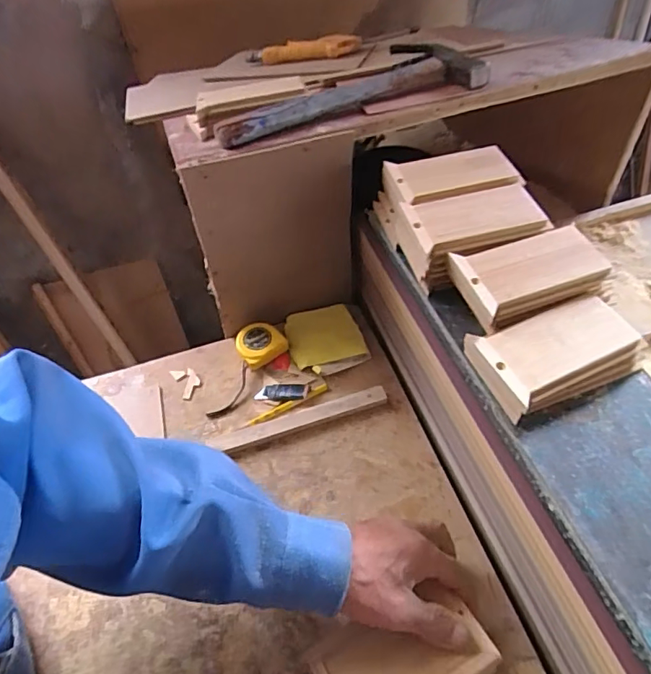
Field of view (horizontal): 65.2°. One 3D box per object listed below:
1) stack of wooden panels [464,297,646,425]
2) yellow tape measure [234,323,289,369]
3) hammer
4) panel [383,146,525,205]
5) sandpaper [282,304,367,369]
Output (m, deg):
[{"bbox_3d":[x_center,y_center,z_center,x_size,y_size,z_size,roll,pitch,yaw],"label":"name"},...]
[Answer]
[{"bbox_3d":[0.182,0.011,0.404,0.119,0.024,0.067,-21,53,-12],"label":"stack of wooden panels"},{"bbox_3d":[-0.083,0.009,0.640,0.056,0.025,0.049,-28,55,-15],"label":"yellow tape measure"},{"bbox_3d":[0.019,-0.278,0.559,0.292,0.026,0.113,-18,53,-10],"label":"hammer"},{"bbox_3d":[0.123,-0.159,0.507,0.118,0.017,0.069,-12,52,-5],"label":"panel"},{"bbox_3d":[-0.003,-0.002,0.654,0.090,0.004,0.087,-15,53,-6],"label":"sandpaper"}]

